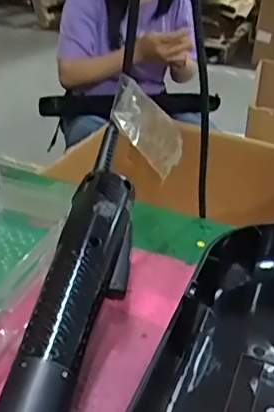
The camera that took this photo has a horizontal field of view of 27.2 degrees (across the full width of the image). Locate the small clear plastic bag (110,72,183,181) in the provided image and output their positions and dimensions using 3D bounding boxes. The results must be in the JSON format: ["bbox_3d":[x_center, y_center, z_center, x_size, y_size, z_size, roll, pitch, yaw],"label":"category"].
[{"bbox_3d":[0.006,-0.052,0.371,0.008,0.031,0.077,16,29,-52],"label":"small clear plastic bag"}]

